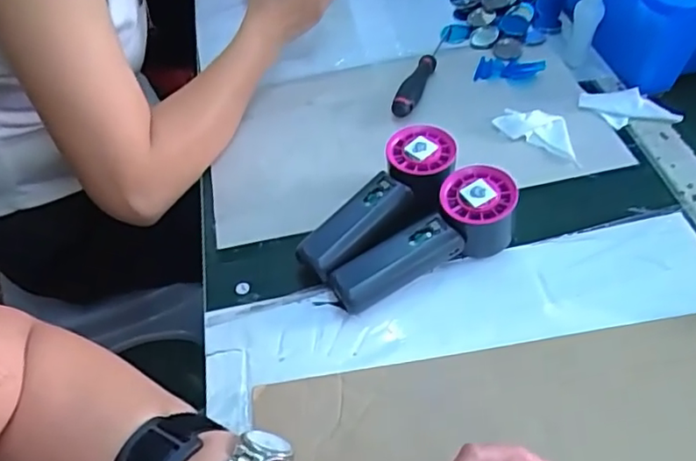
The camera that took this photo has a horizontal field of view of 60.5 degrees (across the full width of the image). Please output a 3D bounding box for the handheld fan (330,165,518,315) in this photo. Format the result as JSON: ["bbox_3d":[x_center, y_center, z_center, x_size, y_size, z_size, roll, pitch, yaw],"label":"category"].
[{"bbox_3d":[0.057,0.006,0.459,0.149,0.056,0.050,-21,52,-12],"label":"handheld fan"}]

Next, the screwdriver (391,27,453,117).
[{"bbox_3d":[0.080,-0.172,0.624,0.019,0.017,0.159,14,53,17],"label":"screwdriver"}]

